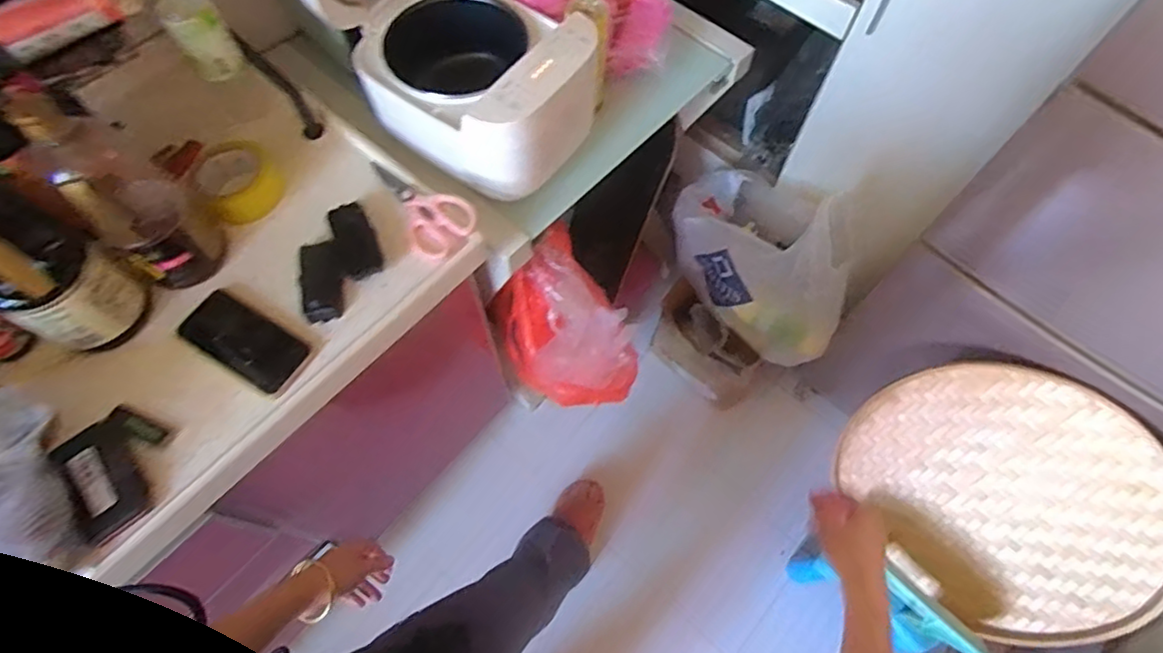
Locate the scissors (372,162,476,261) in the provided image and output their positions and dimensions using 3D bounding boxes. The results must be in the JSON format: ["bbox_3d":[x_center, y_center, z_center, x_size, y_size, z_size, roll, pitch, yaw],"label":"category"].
[{"bbox_3d":[-0.220,-0.170,0.802,0.085,0.029,0.172,-40,73,-19],"label":"scissors"}]

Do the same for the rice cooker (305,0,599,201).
[{"bbox_3d":[-0.153,-0.400,0.767,0.299,0.367,0.248,35,68,12],"label":"rice cooker"}]

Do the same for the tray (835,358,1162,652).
[{"bbox_3d":[0.707,0.291,1.027,0.477,0.432,0.025,41,31,23],"label":"tray"}]

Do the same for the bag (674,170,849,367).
[{"bbox_3d":[0.377,-0.163,1.264,0.222,0.306,0.448,-25,69,-14],"label":"bag"}]

